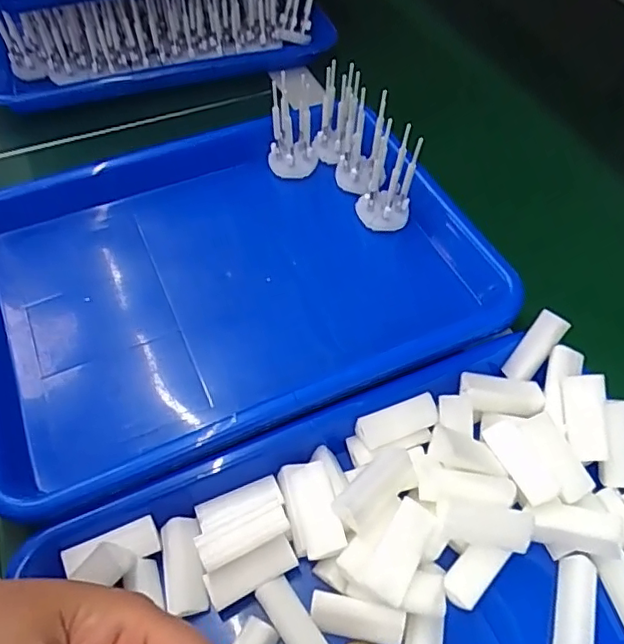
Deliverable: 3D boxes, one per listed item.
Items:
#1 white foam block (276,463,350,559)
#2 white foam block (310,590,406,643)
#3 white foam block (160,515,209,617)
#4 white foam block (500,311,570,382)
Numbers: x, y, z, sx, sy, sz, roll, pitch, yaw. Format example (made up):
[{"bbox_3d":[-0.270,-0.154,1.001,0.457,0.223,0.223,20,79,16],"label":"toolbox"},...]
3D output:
[{"bbox_3d":[0.001,0.096,0.297,0.028,0.015,0.050,-29,54,14],"label":"white foam block"},{"bbox_3d":[0.022,0.143,0.277,0.044,0.013,0.015,11,55,8],"label":"white foam block"},{"bbox_3d":[-0.066,0.122,0.293,0.020,0.009,0.041,-11,55,-8],"label":"white foam block"},{"bbox_3d":[0.132,0.015,0.340,0.017,0.009,0.044,39,98,24],"label":"white foam block"}]

